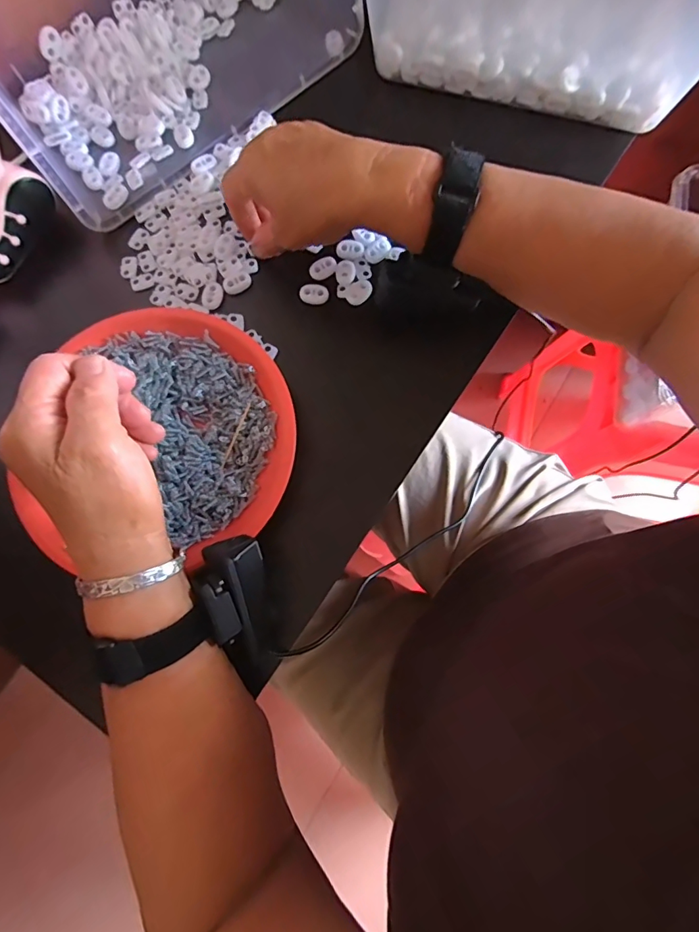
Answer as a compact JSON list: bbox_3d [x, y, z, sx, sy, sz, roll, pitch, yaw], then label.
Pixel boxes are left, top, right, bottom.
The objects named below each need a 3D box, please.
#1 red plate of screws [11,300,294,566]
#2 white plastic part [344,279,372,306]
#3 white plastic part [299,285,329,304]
[{"bbox_3d":[-0.129,-0.024,0.333,0.180,0.021,0.178,0,77,1],"label":"red plate of screws"},{"bbox_3d":[0.008,-0.137,0.366,0.022,0.005,0.018,-35,79,-7],"label":"white plastic part"},{"bbox_3d":[-0.028,-0.136,0.368,0.023,0.004,0.014,5,77,2],"label":"white plastic part"}]

